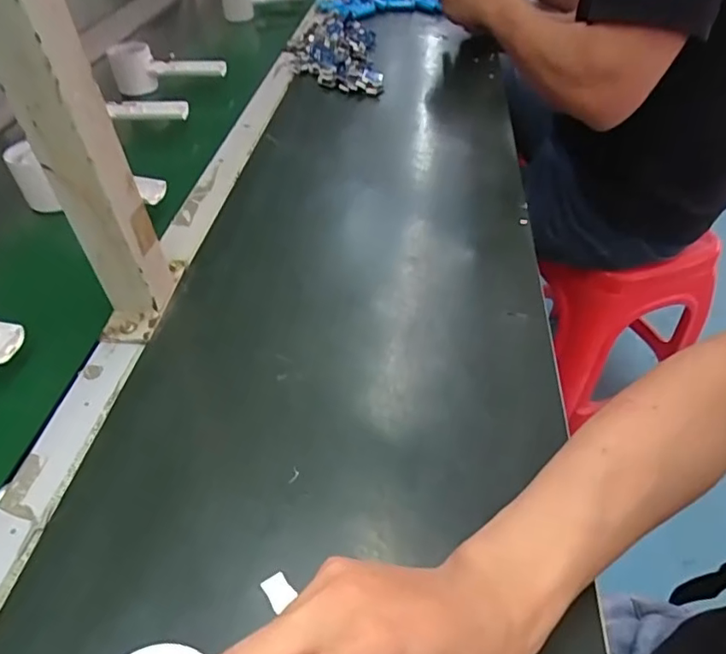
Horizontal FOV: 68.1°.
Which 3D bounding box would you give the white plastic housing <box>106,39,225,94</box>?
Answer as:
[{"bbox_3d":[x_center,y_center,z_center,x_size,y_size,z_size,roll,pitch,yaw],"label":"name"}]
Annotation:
[{"bbox_3d":[-0.279,-0.378,0.779,0.159,0.060,0.046,-1,45,-1],"label":"white plastic housing"}]

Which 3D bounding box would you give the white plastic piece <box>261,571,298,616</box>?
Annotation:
[{"bbox_3d":[-0.044,0.138,0.281,0.014,0.004,0.017,-35,59,-17],"label":"white plastic piece"}]

